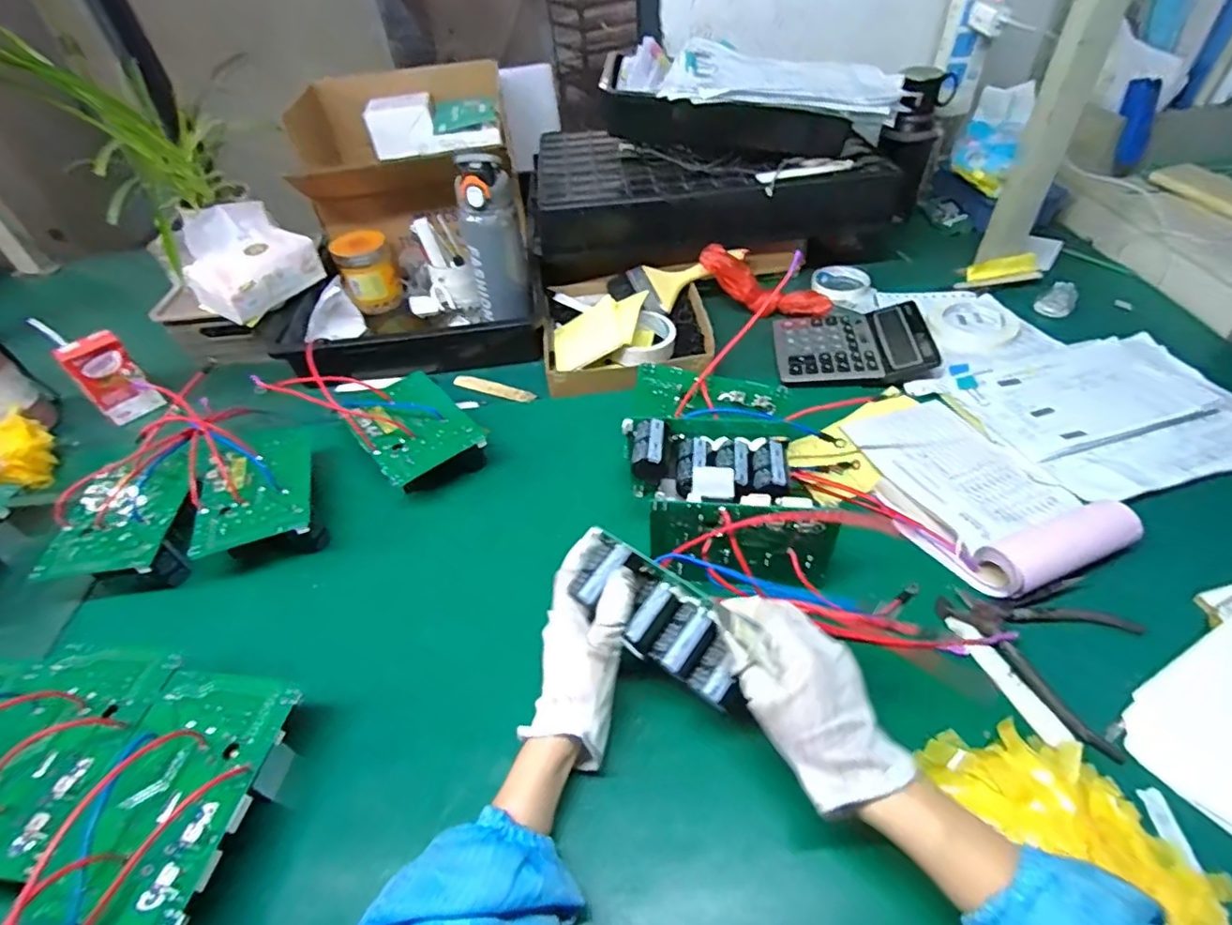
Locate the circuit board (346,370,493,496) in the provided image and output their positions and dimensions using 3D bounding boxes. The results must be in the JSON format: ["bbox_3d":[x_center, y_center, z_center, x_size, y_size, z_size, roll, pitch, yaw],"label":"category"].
[{"bbox_3d":[-0.232,-0.031,0.680,0.111,0.062,0.153,-34,52,-24],"label":"circuit board"}]

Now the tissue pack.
[{"bbox_3d":[-0.512,-0.281,0.801,0.123,0.113,0.150,23,53,26],"label":"tissue pack"}]

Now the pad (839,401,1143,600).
[{"bbox_3d":[0.348,0.017,0.585,0.164,0.033,0.241,-22,48,-14],"label":"pad"}]

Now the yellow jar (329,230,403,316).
[{"bbox_3d":[-0.390,-0.301,0.933,0.084,0.102,0.073,-19,47,-11],"label":"yellow jar"}]

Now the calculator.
[{"bbox_3d":[0.304,-0.157,0.764,0.189,0.027,0.136,-1,46,6],"label":"calculator"}]

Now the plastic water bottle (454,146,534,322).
[{"bbox_3d":[-0.152,-0.284,0.773,0.076,0.213,0.072,1,47,8],"label":"plastic water bottle"}]

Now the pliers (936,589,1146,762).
[{"bbox_3d":[0.339,0.144,0.477,0.138,0.014,0.124,25,54,27],"label":"pliers"}]

